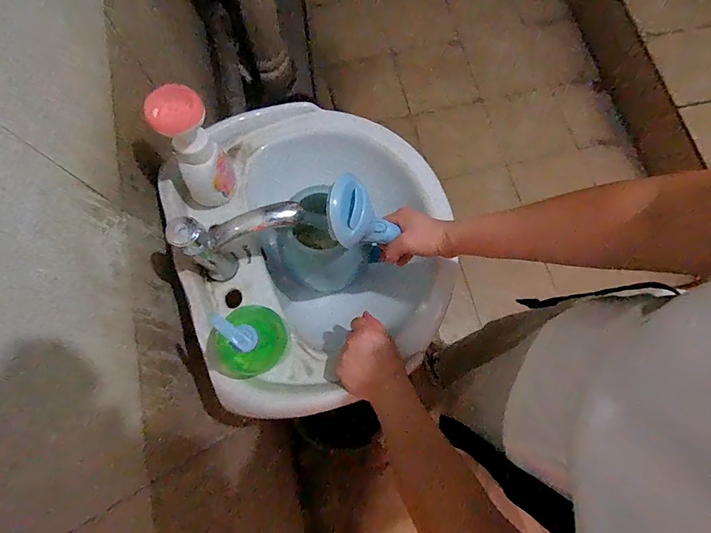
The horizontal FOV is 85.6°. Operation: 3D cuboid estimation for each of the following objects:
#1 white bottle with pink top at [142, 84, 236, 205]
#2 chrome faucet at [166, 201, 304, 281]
[{"bbox_3d":[-0.214,-0.155,0.518,0.068,0.145,0.084,-23,78,-7],"label":"white bottle with pink top"},{"bbox_3d":[-0.140,-0.039,0.498,0.147,0.160,0.037,-23,78,-7],"label":"chrome faucet"}]

